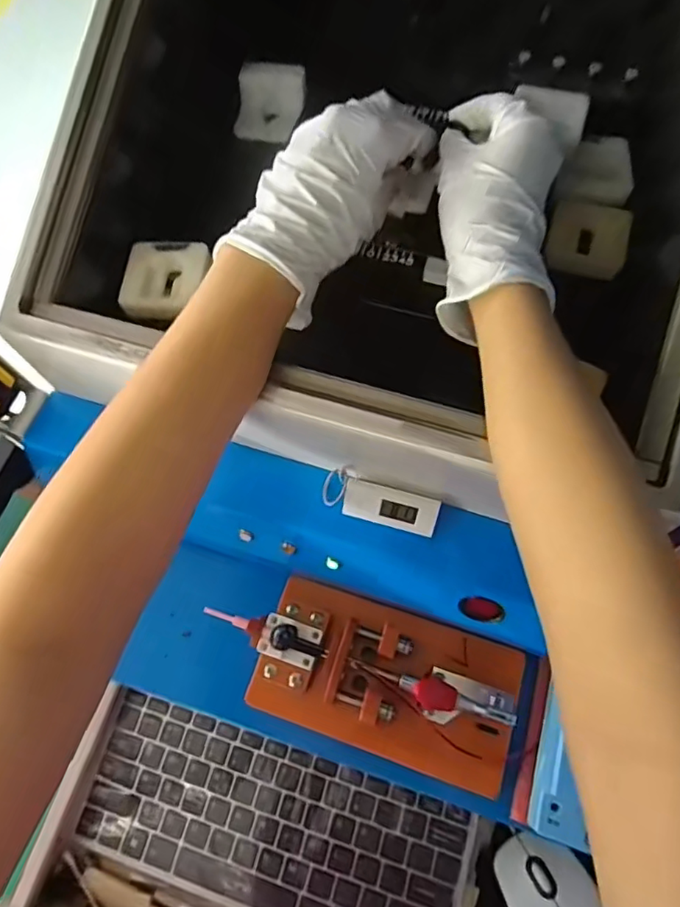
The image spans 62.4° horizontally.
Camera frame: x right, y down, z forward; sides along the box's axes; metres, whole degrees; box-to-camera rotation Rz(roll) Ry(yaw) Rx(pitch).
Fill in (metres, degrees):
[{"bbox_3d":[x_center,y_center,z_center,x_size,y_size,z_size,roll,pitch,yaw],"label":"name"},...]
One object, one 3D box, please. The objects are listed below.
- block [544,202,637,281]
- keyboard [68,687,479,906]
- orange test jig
[{"bbox_3d":[0.161,-0.140,0.367,0.049,0.013,0.049,18,70,10],"label":"block"},{"bbox_3d":[-0.050,0.271,0.405,0.278,0.015,0.111,16,69,9],"label":"keyboard"},{"bbox_3d":[0.019,0.141,0.362,0.191,0.042,0.090,17,69,10],"label":"orange test jig"}]

